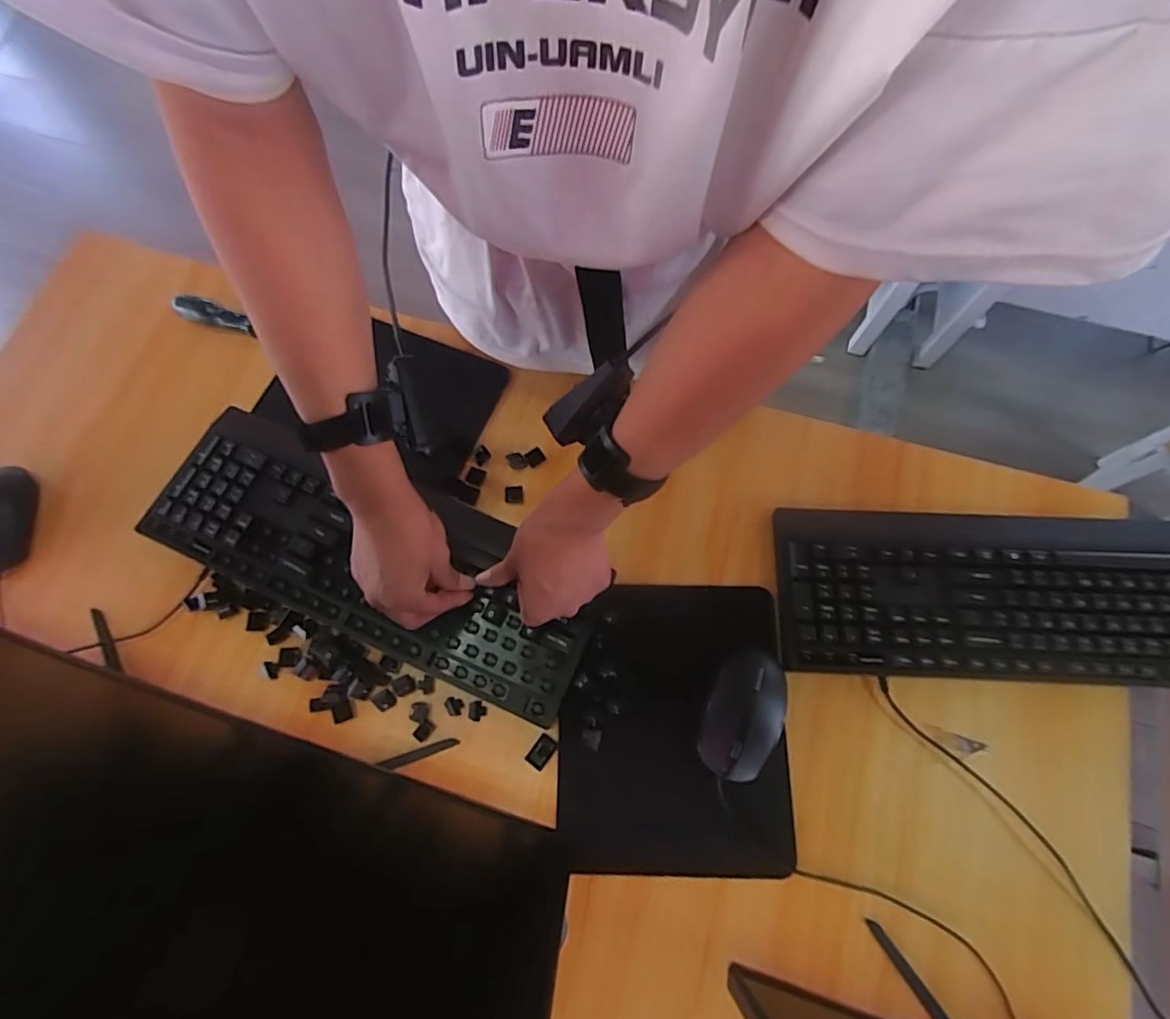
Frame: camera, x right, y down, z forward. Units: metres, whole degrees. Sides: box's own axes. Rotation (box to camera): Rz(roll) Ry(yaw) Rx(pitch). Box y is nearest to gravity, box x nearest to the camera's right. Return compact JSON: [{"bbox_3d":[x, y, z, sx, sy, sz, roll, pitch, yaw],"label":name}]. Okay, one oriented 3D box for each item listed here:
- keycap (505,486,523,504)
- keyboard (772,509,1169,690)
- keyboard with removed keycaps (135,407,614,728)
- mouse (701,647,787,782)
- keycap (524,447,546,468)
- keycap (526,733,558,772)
[{"bbox_3d":[-0.072,-0.016,0.561,0.018,0.004,0.018,-3,71,0],"label":"keycap"},{"bbox_3d":[0.398,0.077,0.512,0.430,0.029,0.156,2,71,1],"label":"keyboard"},{"bbox_3d":[-0.200,0.044,0.532,0.424,0.033,0.165,26,73,7],"label":"keyboard with removed keycaps"},{"bbox_3d":[0.139,0.177,0.488,0.062,0.031,0.107,19,72,7],"label":"mouse"},{"bbox_3d":[-0.052,-0.054,0.575,0.018,0.004,0.018,-37,74,-11],"label":"keycap"},{"bbox_3d":[-0.038,0.210,0.486,0.018,0.004,0.028,35,75,12],"label":"keycap"}]

